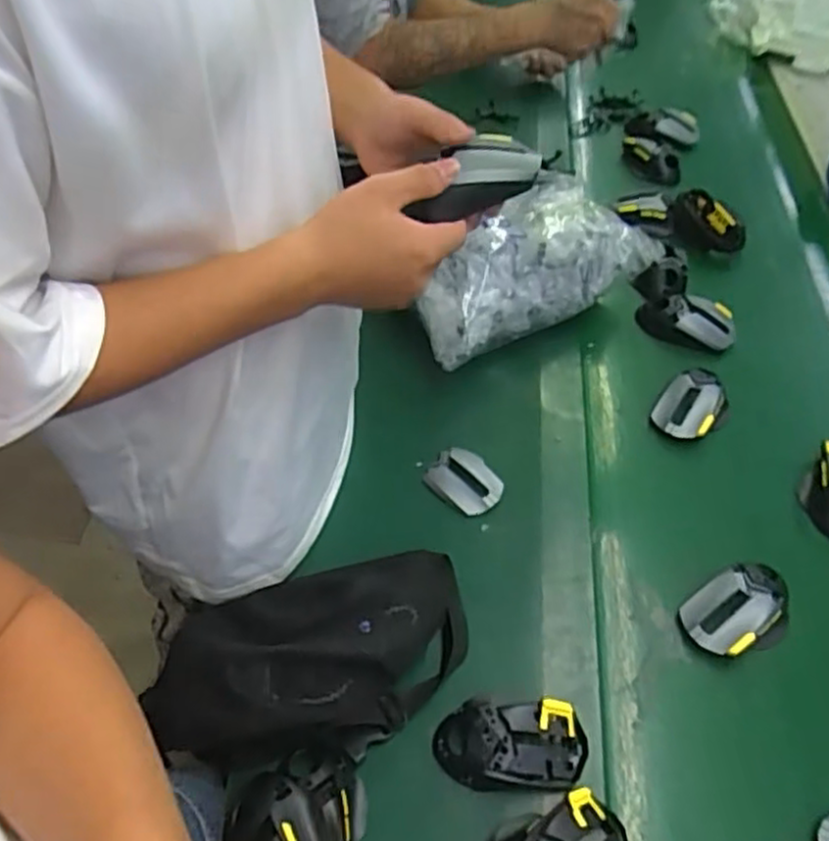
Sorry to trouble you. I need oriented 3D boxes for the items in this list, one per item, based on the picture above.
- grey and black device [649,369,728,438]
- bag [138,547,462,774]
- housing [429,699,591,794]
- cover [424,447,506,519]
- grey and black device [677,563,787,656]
[{"bbox_3d":[0.312,-0.014,0.816,0.070,0.036,0.088,31,58,23],"label":"grey and black device"},{"bbox_3d":[-0.081,0.191,0.616,0.264,0.077,0.157,-11,51,-9],"label":"bag"},{"bbox_3d":[0.077,0.261,0.587,0.118,0.033,0.063,-1,51,0],"label":"housing"},{"bbox_3d":[0.053,0.064,0.755,0.077,0.020,0.054,33,59,24],"label":"cover"},{"bbox_3d":[0.299,0.174,0.664,0.106,0.034,0.068,-20,54,-14],"label":"grey and black device"}]

